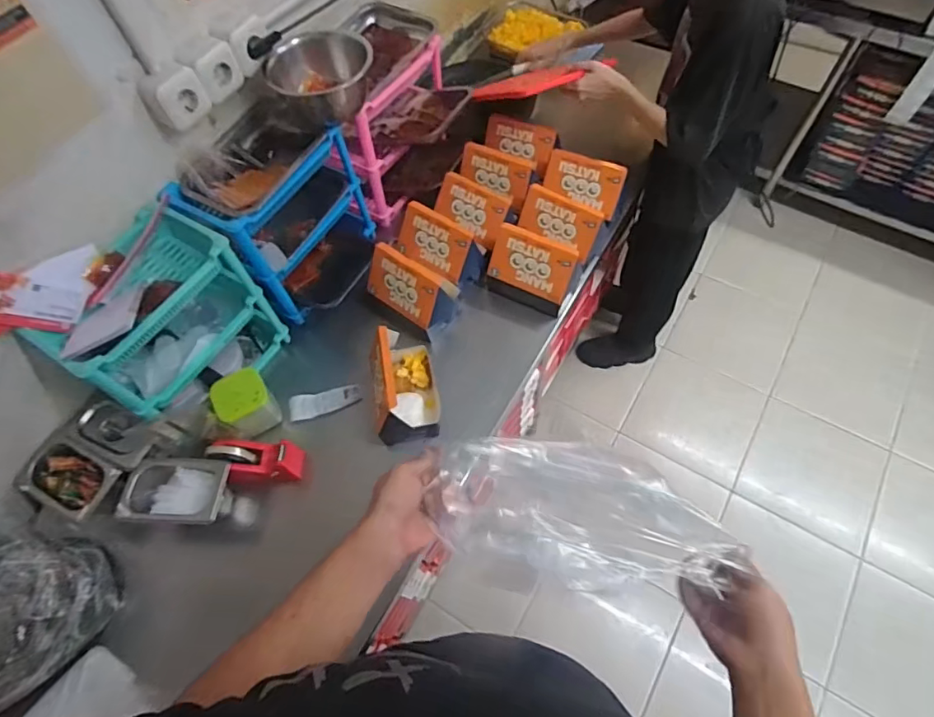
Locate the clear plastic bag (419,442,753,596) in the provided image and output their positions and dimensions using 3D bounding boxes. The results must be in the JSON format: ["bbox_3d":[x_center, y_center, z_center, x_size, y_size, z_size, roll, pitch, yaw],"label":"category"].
[{"bbox_3d":[0.132,0.175,0.588,0.331,0.055,0.146,11,63,7],"label":"clear plastic bag"}]

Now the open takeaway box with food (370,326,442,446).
[{"bbox_3d":[-0.120,0.042,0.984,0.110,0.155,0.210,-11,62,-3],"label":"open takeaway box with food"}]

